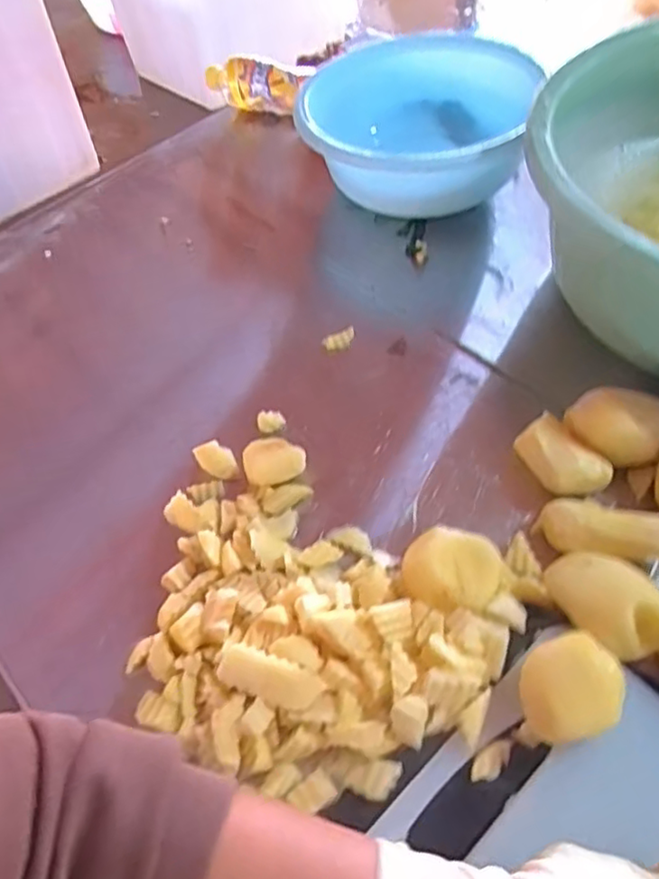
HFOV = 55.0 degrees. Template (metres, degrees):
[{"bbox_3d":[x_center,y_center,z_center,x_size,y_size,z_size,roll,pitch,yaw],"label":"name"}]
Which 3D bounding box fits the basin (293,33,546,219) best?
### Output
[{"bbox_3d":[0.098,-0.349,0.714,0.259,0.094,0.263,12,57,13],"label":"basin"}]

